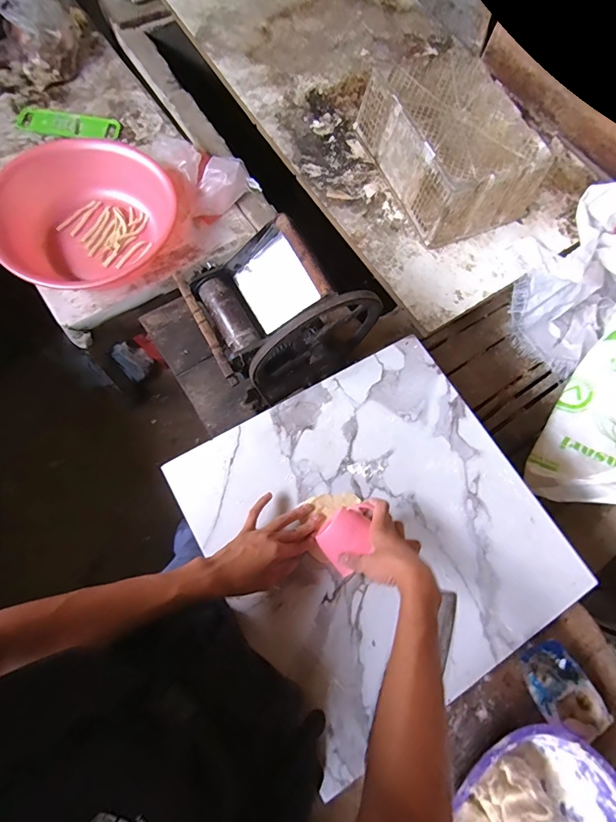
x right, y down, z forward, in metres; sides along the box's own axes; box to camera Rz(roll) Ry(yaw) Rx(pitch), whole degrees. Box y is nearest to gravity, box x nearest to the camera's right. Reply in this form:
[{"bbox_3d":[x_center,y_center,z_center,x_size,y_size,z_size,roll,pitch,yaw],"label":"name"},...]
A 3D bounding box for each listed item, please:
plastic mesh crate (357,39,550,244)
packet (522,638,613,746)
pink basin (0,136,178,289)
[{"bbox_3d":[0.379,-0.721,1.070,0.327,0.155,0.446,-20,76,-12],"label":"plastic mesh crate"},{"bbox_3d":[0.355,0.391,0.556,0.080,0.016,0.117,-30,78,-14],"label":"packet"},{"bbox_3d":[-0.558,-0.501,1.022,0.409,0.132,0.409,-1,72,2],"label":"pink basin"}]

